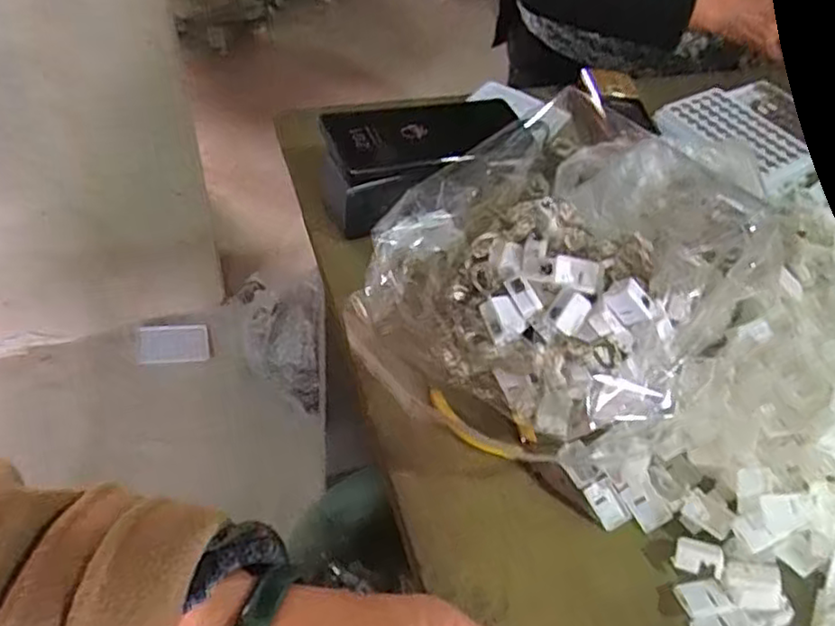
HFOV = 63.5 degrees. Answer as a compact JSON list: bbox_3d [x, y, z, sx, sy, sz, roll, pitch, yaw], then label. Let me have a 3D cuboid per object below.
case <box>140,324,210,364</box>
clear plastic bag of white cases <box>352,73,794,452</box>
[{"bbox_3d":[-0.474,0.061,1.316,0.126,0.015,0.087,-8,51,-13],"label":"case"},{"bbox_3d":[0.104,-0.019,0.442,0.188,0.116,0.246,32,54,19],"label":"clear plastic bag of white cases"}]

